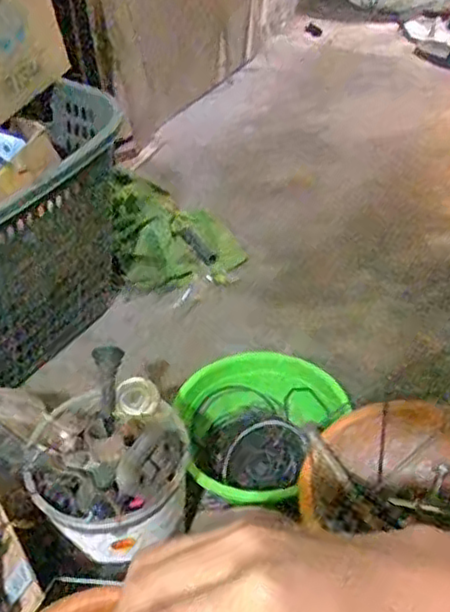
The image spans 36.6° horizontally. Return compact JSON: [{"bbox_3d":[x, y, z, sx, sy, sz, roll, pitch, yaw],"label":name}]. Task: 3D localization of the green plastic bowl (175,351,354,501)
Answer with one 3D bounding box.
[{"bbox_3d":[0.033,0.164,0.874,0.201,0.087,0.243,22,47,23],"label":"green plastic bowl"}]

